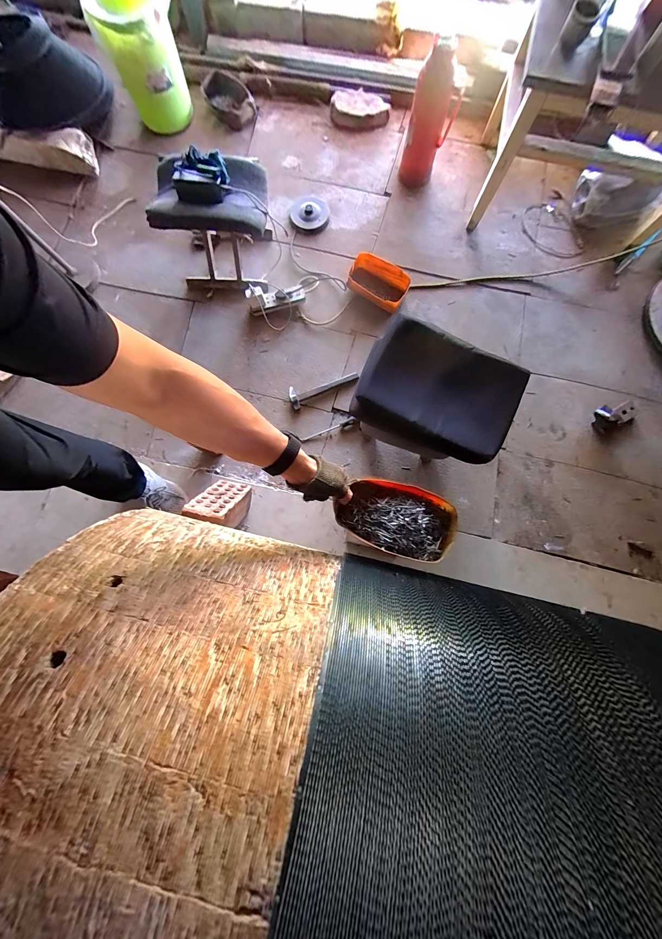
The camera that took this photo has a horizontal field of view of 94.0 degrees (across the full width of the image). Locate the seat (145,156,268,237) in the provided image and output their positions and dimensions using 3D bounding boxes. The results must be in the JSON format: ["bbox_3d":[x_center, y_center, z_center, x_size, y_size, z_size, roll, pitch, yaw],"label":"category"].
[{"bbox_3d":[-0.363,-0.811,0.925,0.343,0.082,0.226,5,79,1],"label":"seat"}]

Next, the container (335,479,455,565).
[{"bbox_3d":[0.121,0.092,0.579,0.215,0.054,0.123,16,79,3],"label":"container"}]

